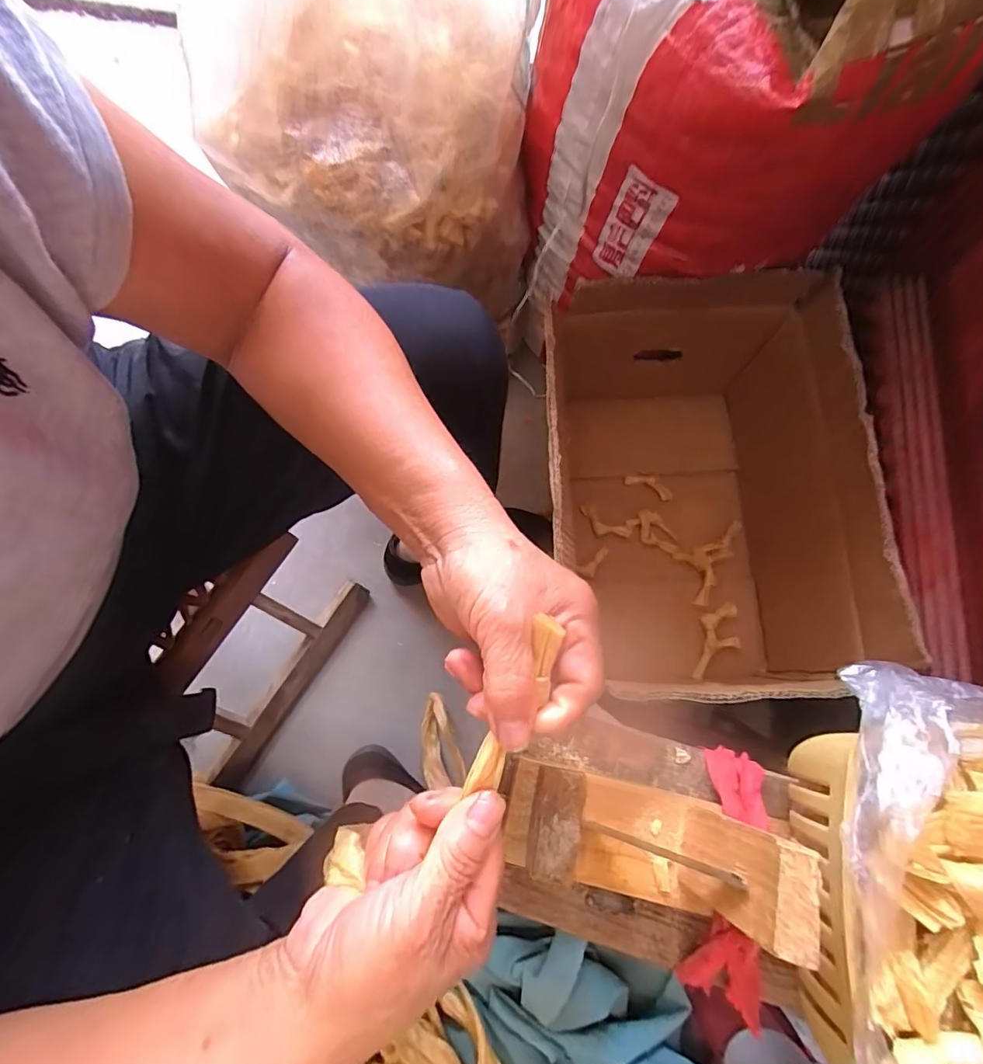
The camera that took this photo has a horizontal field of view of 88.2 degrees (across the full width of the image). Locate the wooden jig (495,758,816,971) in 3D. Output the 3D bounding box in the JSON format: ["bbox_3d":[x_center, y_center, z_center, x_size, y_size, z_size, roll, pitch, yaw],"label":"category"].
[{"bbox_3d":[0.072,0.171,0.263,0.129,0.110,0.065,9,75,4],"label":"wooden jig"}]

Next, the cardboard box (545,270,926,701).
[{"bbox_3d":[0.232,-0.056,0.619,0.334,0.263,0.421,-4,75,0],"label":"cardboard box"}]

